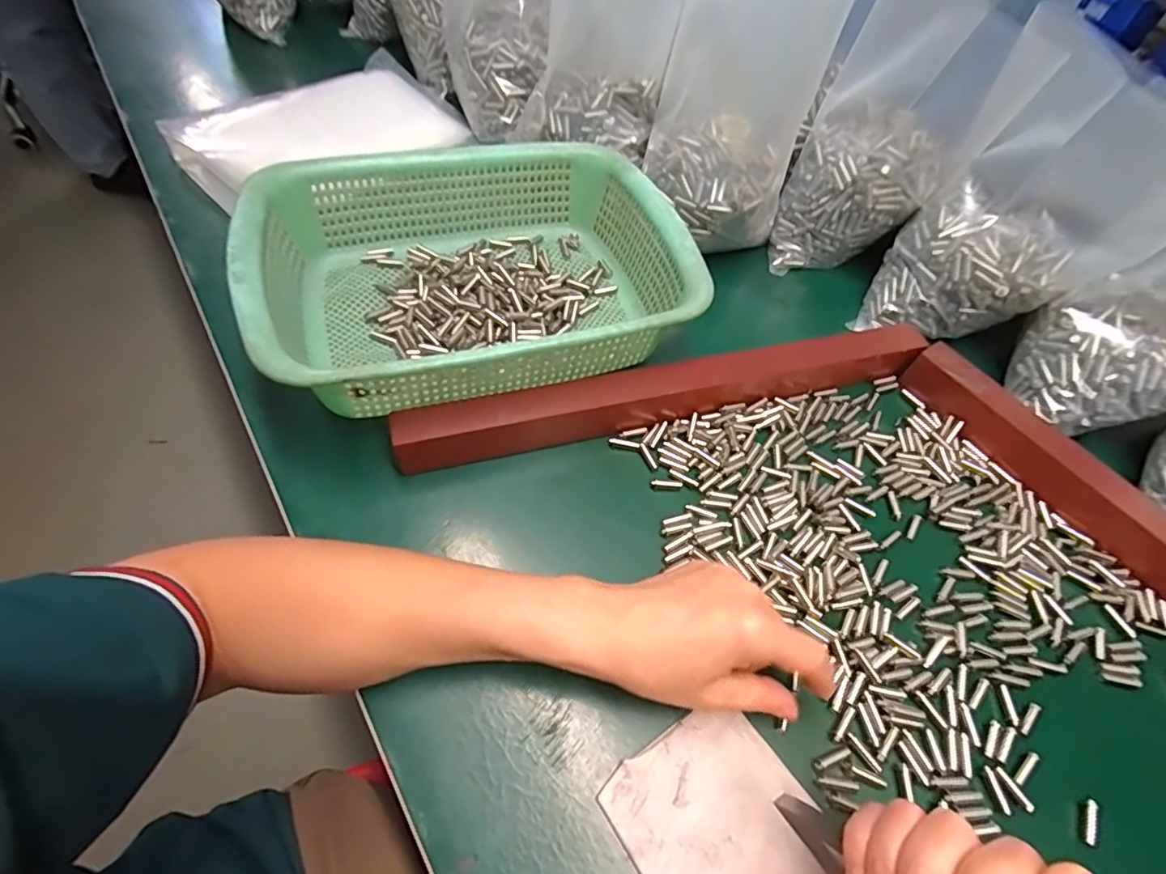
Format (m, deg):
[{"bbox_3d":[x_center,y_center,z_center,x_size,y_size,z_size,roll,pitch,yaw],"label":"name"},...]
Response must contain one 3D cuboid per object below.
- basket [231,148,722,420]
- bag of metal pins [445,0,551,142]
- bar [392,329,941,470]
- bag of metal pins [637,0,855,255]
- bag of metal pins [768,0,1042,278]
[{"bbox_3d":[-0.075,-0.121,0.404,0.298,0.086,0.228,-11,60,-12],"label":"basket"},{"bbox_3d":[-0.080,-0.428,0.527,0.103,0.245,0.082,13,27,4],"label":"bag of metal pins"},{"bbox_3d":[0.069,-0.033,0.383,0.386,0.044,0.028,-12,60,-12],"label":"bar"},{"bbox_3d":[0.121,-0.262,0.439,0.125,0.190,0.111,20,59,8],"label":"bag of metal pins"},{"bbox_3d":[0.257,-0.257,0.460,0.117,0.203,0.116,16,56,5],"label":"bag of metal pins"}]

